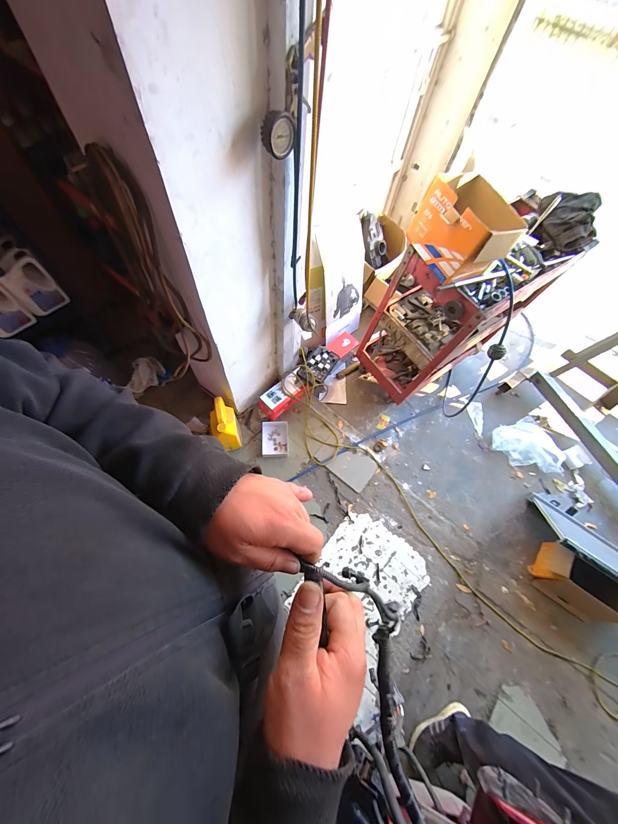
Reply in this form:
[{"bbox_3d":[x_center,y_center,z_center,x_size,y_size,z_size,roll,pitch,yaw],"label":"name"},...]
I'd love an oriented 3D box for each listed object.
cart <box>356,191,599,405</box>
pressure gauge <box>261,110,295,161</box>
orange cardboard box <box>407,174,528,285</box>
[{"bbox_3d":[0.719,-0.480,1.447,0.759,0.702,0.405,-28,72,-16],"label":"cart"},{"bbox_3d":[-0.066,-0.598,0.634,0.042,0.074,0.066,35,68,10],"label":"pressure gauge"},{"bbox_3d":[0.502,-0.592,0.976,0.181,0.193,0.278,-24,71,-15],"label":"orange cardboard box"}]

